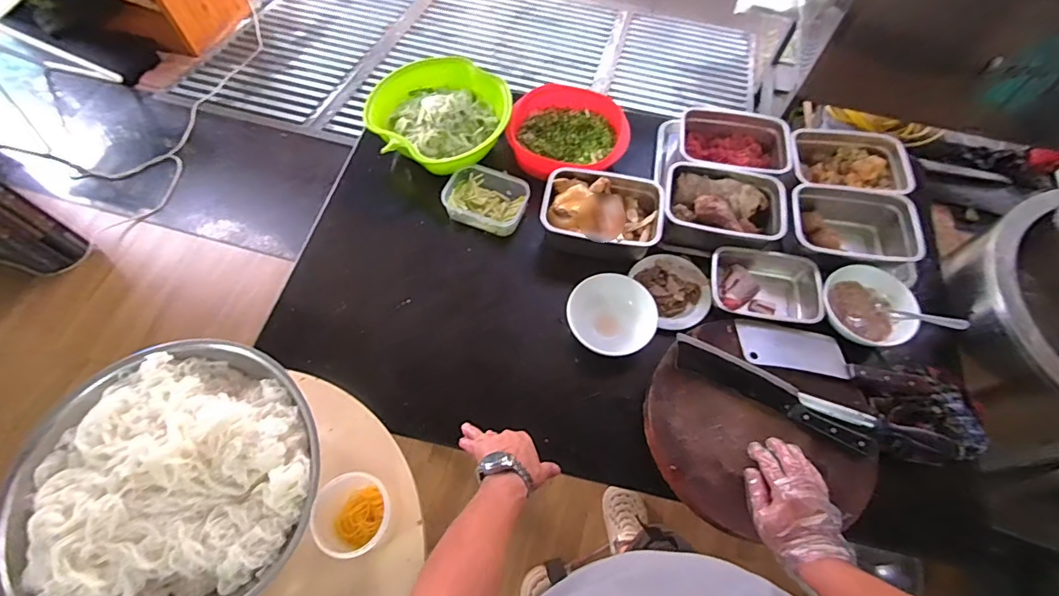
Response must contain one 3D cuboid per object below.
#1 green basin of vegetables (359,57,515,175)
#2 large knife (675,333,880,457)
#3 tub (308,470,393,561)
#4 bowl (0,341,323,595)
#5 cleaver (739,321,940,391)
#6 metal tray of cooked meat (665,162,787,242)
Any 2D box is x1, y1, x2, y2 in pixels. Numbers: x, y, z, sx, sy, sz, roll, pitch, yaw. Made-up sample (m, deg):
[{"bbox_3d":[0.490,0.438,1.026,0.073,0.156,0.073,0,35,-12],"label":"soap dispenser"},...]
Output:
[{"bbox_3d":[-0.180,-0.379,0.985,0.250,0.098,0.270,25,66,11],"label":"green basin of vegetables"},{"bbox_3d":[0.376,0.146,0.753,0.307,0.021,0.061,26,66,11],"label":"large knife"},{"bbox_3d":[-0.219,0.277,0.620,0.092,0.087,0.088,0,63,-1],"label":"tub"},{"bbox_3d":[-0.462,0.232,0.626,0.345,0.096,0.349,0,63,-1],"label":"bowl"},{"bbox_3d":[0.503,0.092,0.782,0.312,0.014,0.082,10,64,4],"label":"cleaver"},{"bbox_3d":[0.359,-0.171,0.907,0.216,0.063,0.152,13,64,5],"label":"metal tray of cooked meat"}]

